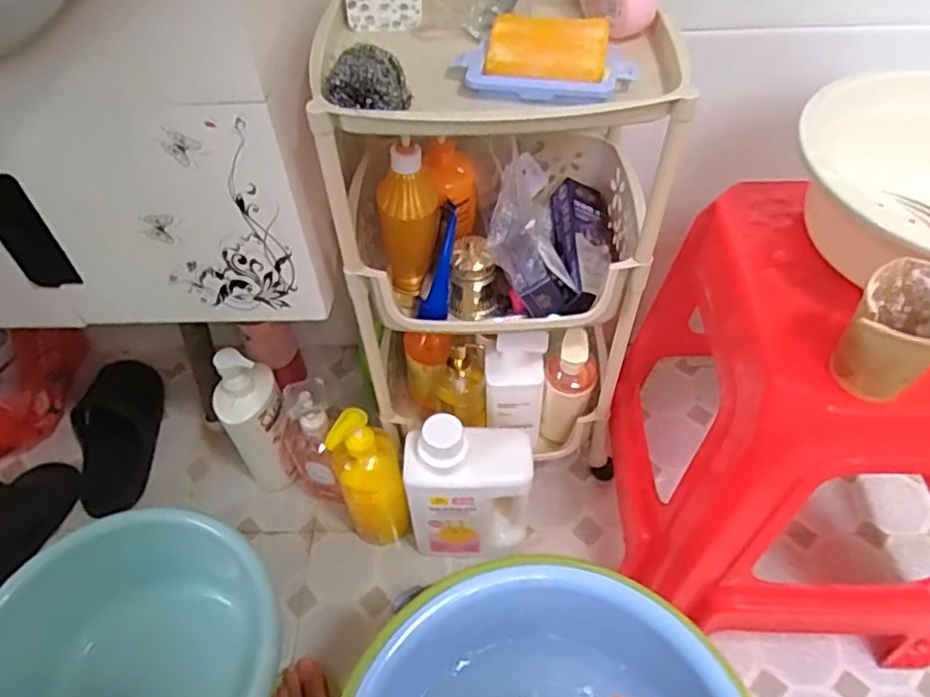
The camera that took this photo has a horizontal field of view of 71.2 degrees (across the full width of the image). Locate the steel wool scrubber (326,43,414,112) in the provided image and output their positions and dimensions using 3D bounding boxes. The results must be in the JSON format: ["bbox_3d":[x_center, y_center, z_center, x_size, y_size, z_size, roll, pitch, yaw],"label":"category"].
[{"bbox_3d":[-0.080,-0.211,0.517,0.060,0.047,0.041,4,50,7],"label":"steel wool scrubber"}]

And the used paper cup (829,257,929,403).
[{"bbox_3d":[0.311,-0.004,0.466,0.061,0.085,0.076,34,59,27],"label":"used paper cup"}]

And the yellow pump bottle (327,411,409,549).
[{"bbox_3d":[-0.117,0.175,0.823,0.078,0.268,0.062,-12,50,-7],"label":"yellow pump bottle"}]

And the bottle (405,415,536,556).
[{"bbox_3d":[0.008,0.173,0.797,0.144,0.231,0.072,-2,50,1],"label":"bottle"}]

